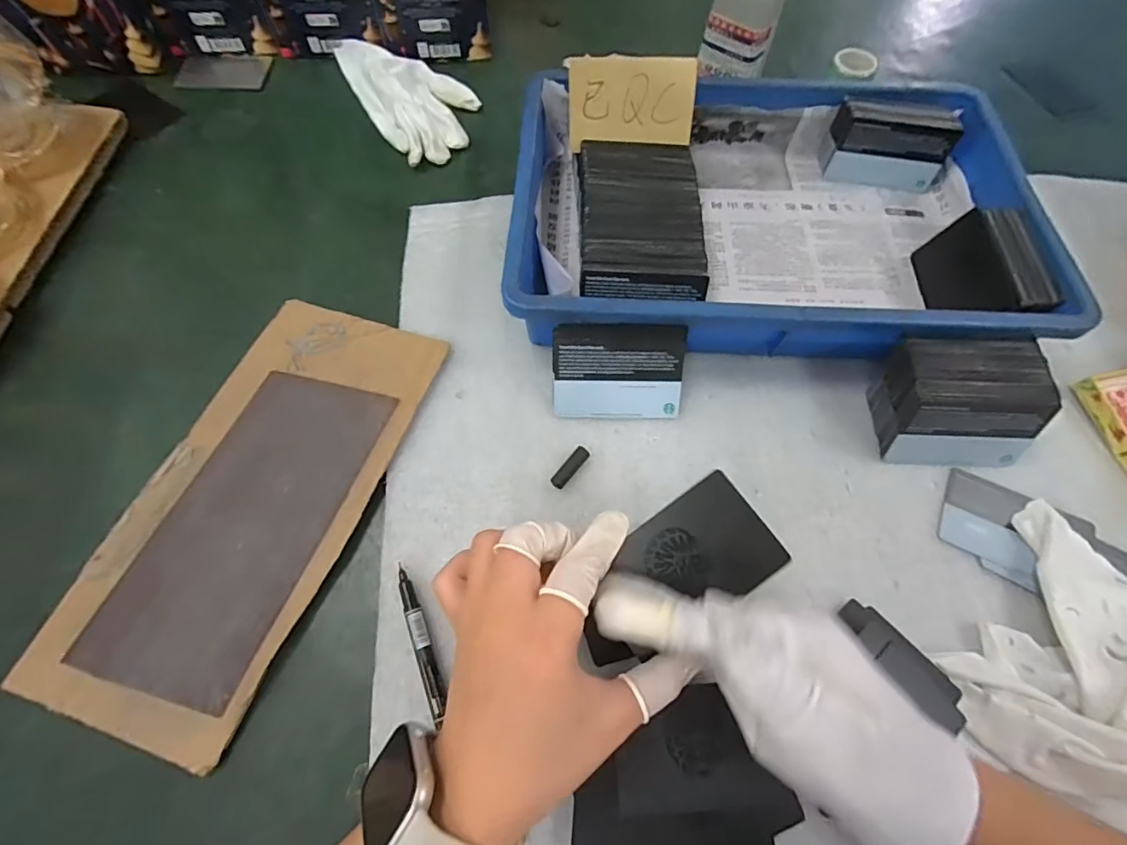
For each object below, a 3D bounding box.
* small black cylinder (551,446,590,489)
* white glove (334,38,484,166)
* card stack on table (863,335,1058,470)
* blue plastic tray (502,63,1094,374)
[{"bbox_3d":[0.004,0.029,0.326,0.010,0.008,0.031,37,68,15],"label":"small black cylinder"},{"bbox_3d":[-0.145,-0.325,0.490,0.093,0.029,0.189,-27,67,-14],"label":"white glove"},{"bbox_3d":[0.256,-0.012,0.328,0.087,0.055,0.066,-3,64,-3],"label":"card stack on table"},{"bbox_3d":[0.149,-0.160,0.388,0.366,0.078,0.249,2,64,-1],"label":"blue plastic tray"}]

